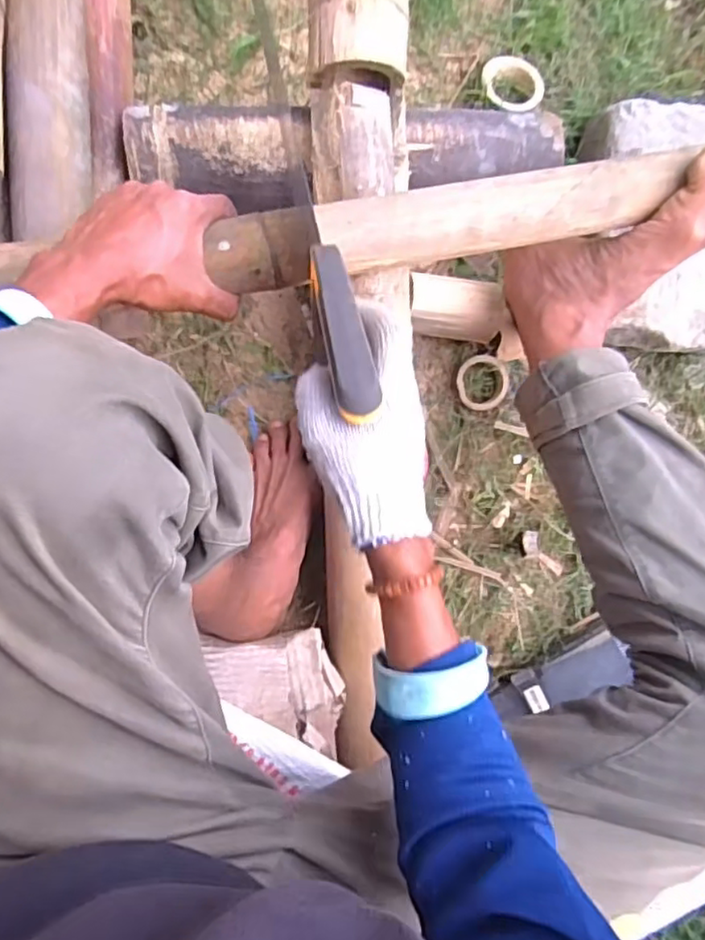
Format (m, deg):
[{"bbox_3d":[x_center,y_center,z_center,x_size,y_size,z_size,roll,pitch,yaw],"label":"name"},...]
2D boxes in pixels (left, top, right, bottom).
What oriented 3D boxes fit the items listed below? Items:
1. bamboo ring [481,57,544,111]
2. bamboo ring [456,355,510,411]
[{"bbox_3d":[0.182,-0.438,0.725,0.074,0.020,0.063,5,89,-10],"label":"bamboo ring"},{"bbox_3d":[0.151,-0.100,0.736,0.062,0.011,0.063,0,90,-10],"label":"bamboo ring"}]

